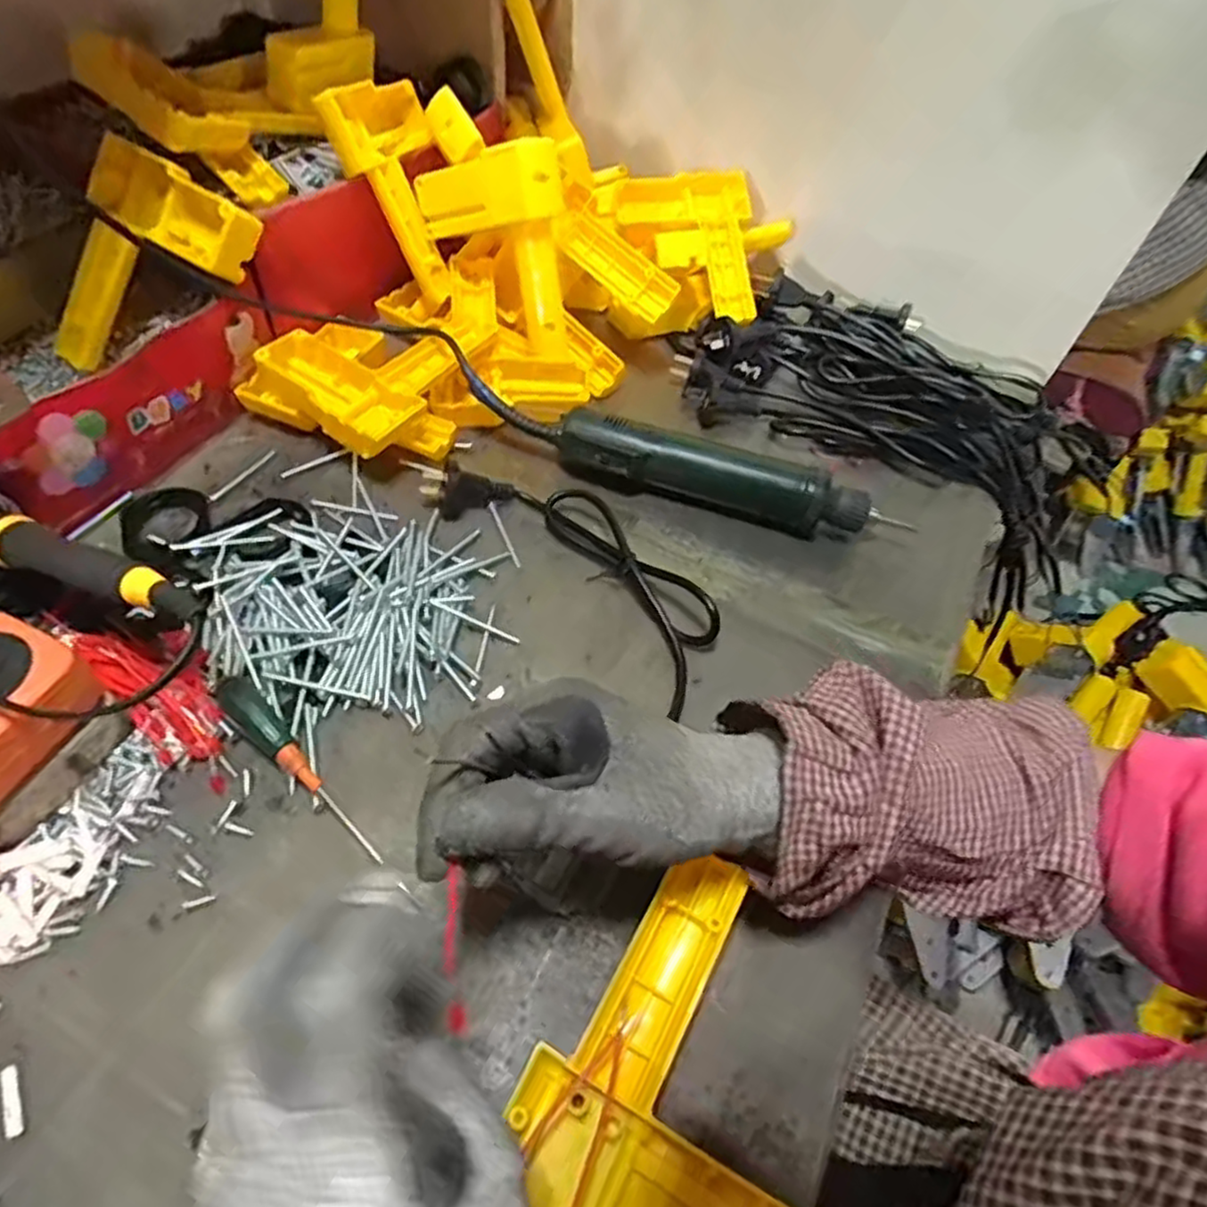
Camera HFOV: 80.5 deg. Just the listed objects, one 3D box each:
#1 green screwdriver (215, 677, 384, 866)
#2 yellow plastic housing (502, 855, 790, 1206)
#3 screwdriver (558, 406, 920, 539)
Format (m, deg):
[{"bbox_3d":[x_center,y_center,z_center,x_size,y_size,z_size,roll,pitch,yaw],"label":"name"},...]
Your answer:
[{"bbox_3d":[-0.147,0.082,0.349,0.116,0.020,0.017,44,59,10],"label":"green screwdriver"},{"bbox_3d":[0.039,0.183,0.278,0.111,0.035,0.138,28,55,16],"label":"yellow plastic housing"},{"bbox_3d":[0.083,-0.086,0.495,0.234,0.043,0.034,15,52,6],"label":"screwdriver"}]

